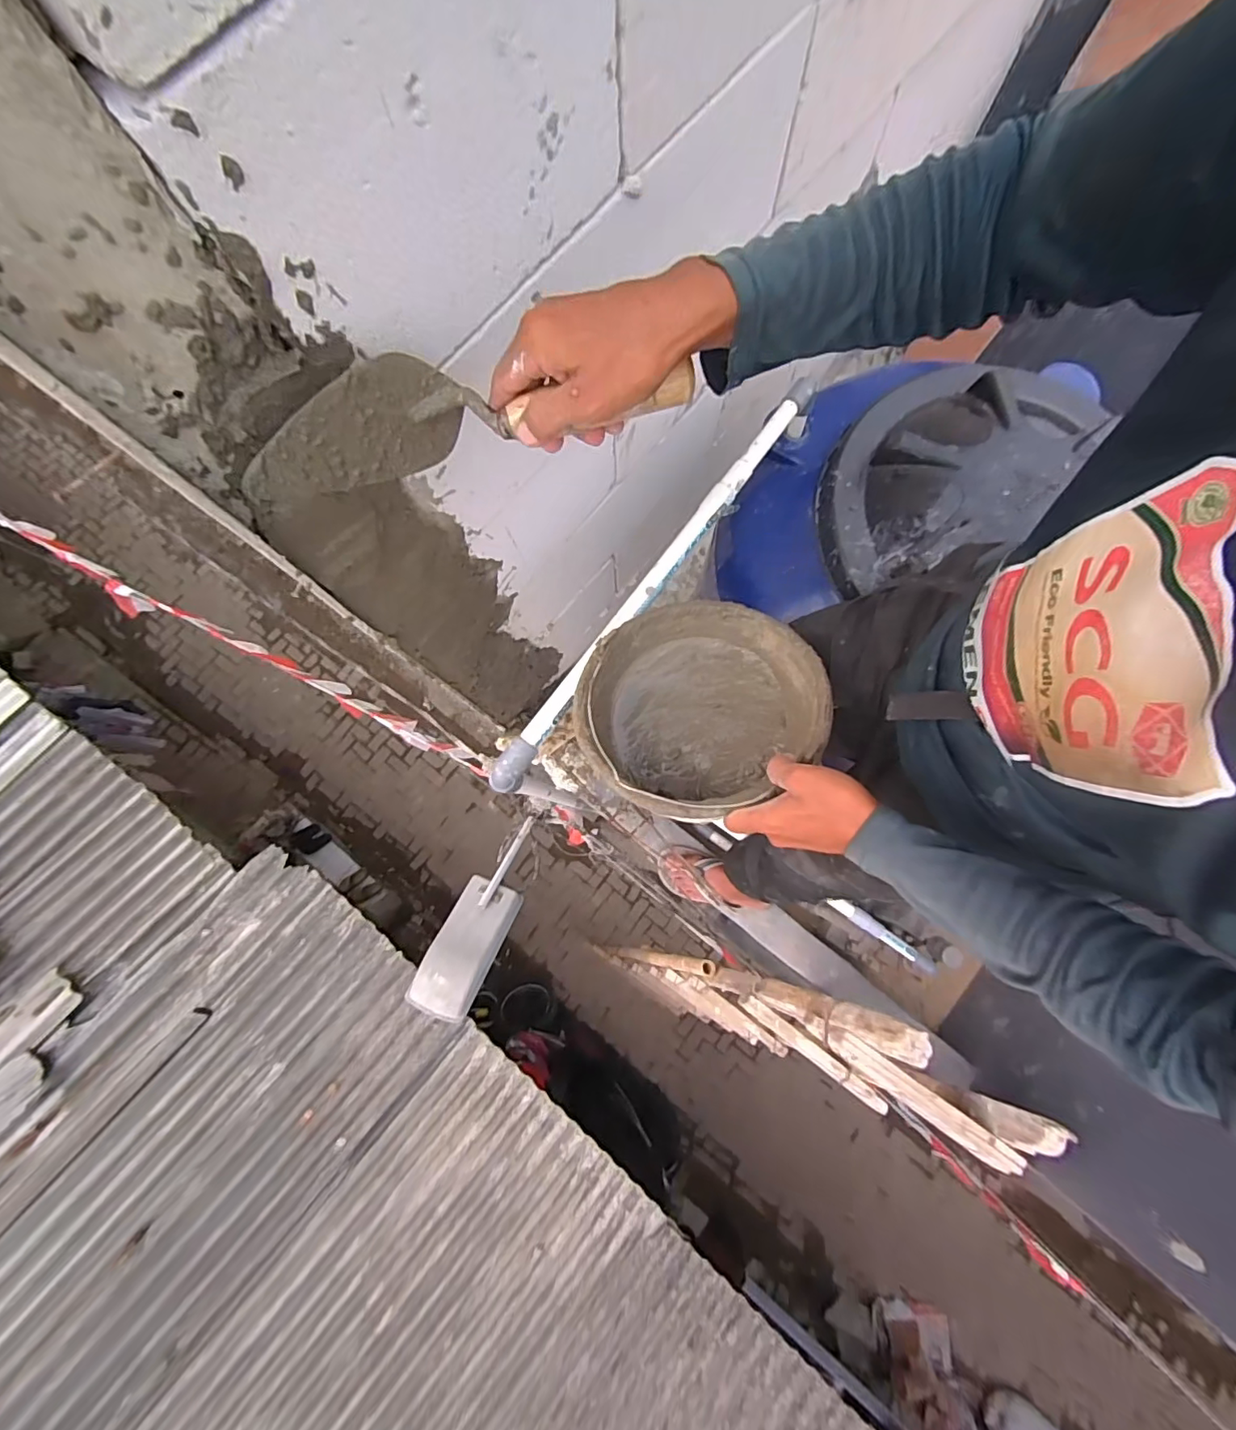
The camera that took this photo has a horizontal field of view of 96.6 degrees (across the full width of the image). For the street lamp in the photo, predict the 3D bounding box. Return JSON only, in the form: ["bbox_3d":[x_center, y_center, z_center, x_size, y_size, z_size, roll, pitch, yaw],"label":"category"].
[{"bbox_3d":[-0.319,0.470,1.336,0.141,0.073,0.486,20,50,6],"label":"street lamp"}]

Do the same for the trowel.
[{"bbox_3d":[-0.106,-0.213,0.387,0.306,0.084,0.059,-10,78,1],"label":"trowel"}]

